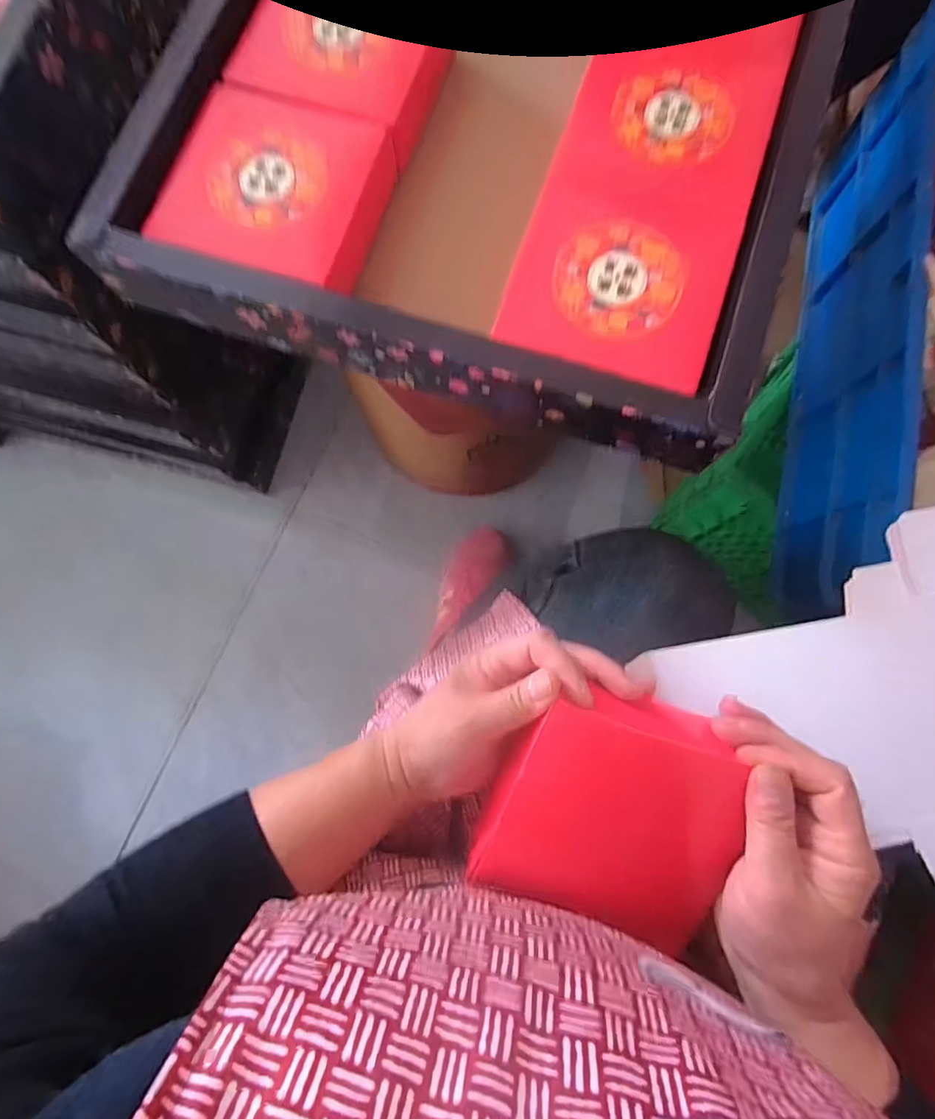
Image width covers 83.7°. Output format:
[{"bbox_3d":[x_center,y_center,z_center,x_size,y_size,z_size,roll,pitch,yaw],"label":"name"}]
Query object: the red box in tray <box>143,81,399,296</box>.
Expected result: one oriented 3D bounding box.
[{"bbox_3d":[-0.130,-0.242,0.358,0.133,0.034,0.136,18,80,5],"label":"red box in tray"}]

